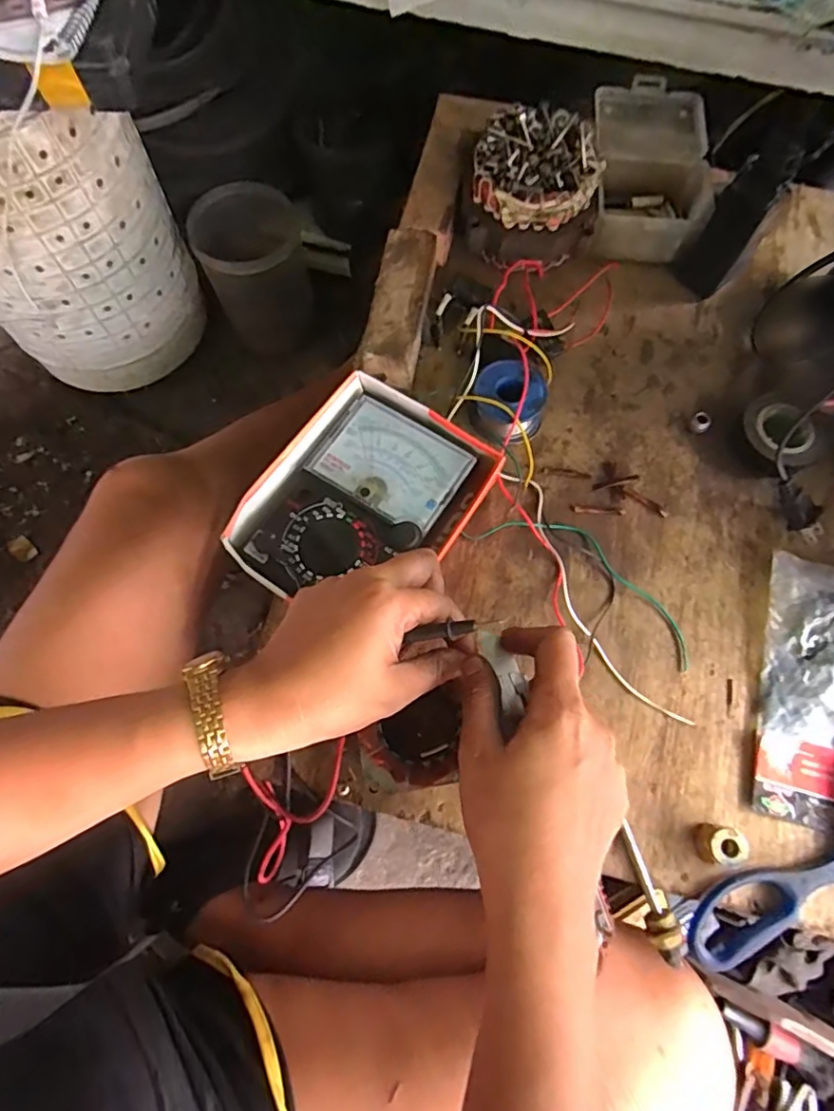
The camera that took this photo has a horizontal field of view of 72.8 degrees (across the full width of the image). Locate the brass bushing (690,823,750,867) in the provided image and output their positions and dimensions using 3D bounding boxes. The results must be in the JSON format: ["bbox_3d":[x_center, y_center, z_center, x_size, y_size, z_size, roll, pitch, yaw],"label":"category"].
[{"bbox_3d":[0.182,0.173,0.338,0.025,0.020,0.022,5,71,2],"label":"brass bushing"}]

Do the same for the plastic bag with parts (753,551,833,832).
[{"bbox_3d":[0.277,0.088,0.370,0.099,0.013,0.171,13,72,4],"label":"plastic bag with parts"}]

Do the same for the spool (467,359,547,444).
[{"bbox_3d":[0.072,-0.114,0.422,0.062,0.035,0.059,0,71,0],"label":"spool"}]

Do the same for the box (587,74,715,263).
[{"bbox_3d":[0.202,-0.332,0.490,0.098,0.042,0.157,5,71,2],"label":"box"}]

